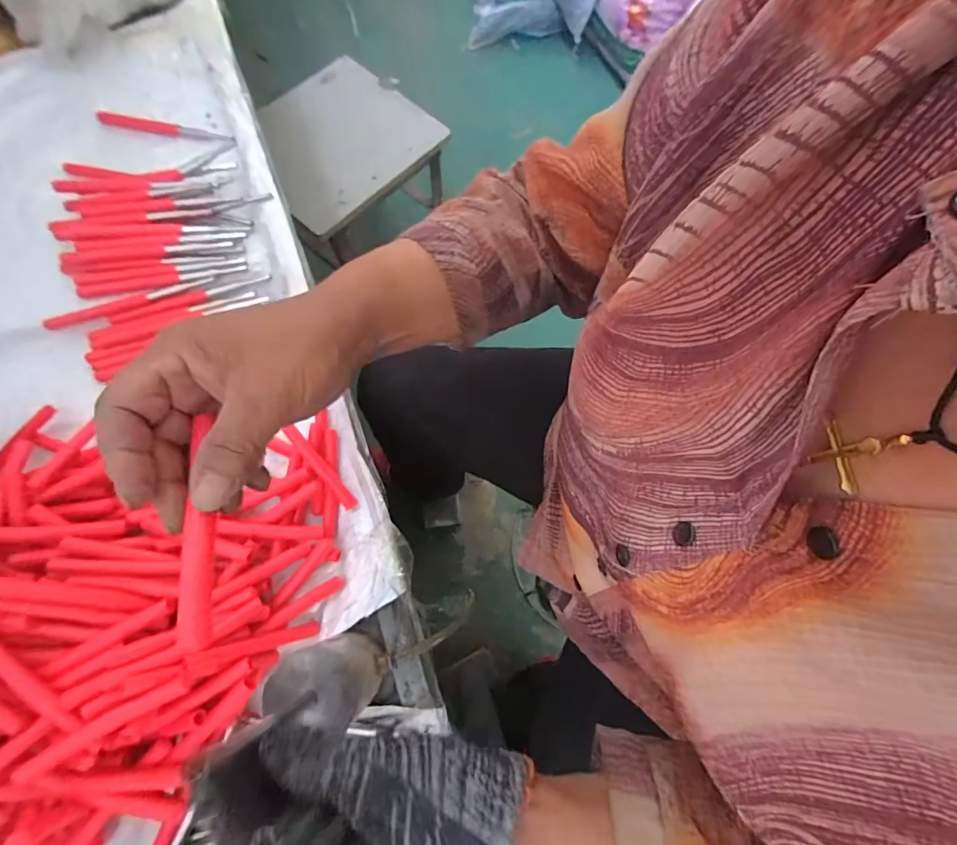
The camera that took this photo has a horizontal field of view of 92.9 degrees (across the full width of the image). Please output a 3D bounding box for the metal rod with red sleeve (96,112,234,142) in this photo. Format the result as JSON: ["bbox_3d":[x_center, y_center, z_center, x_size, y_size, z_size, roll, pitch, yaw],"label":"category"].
[{"bbox_3d":[-0.382,-0.361,0.559,0.172,0.010,0.015,10,72,2],"label":"metal rod with red sleeve"}]

